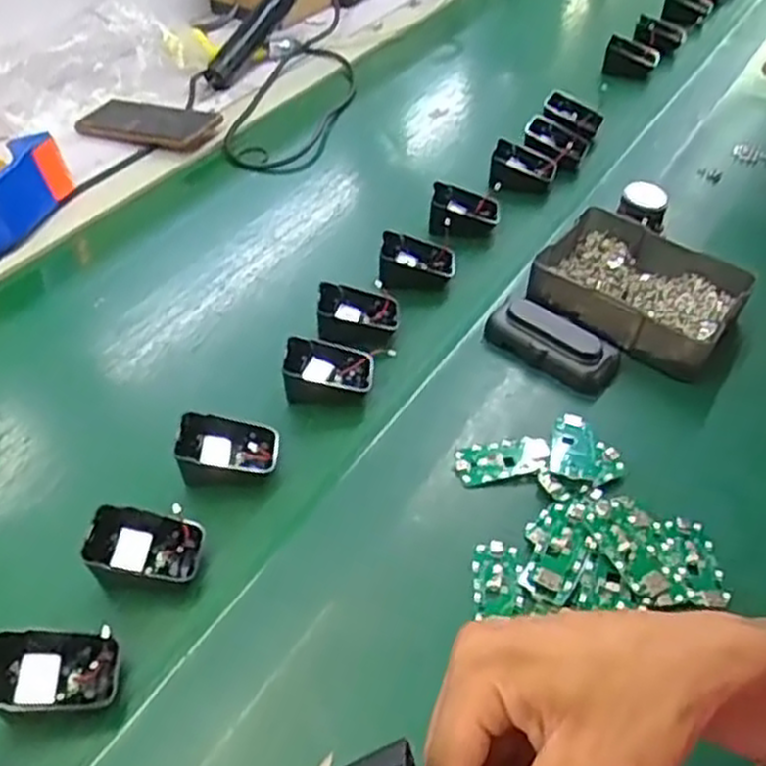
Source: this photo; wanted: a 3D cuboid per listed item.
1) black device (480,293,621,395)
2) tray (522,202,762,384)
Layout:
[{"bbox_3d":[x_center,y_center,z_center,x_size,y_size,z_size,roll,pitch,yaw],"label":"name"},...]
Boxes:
[{"bbox_3d":[0.135,-0.034,0.614,0.105,0.026,0.043,28,51,25],"label":"black device"},{"bbox_3d":[0.215,-0.079,0.658,0.163,0.044,0.130,28,52,25],"label":"tray"}]

